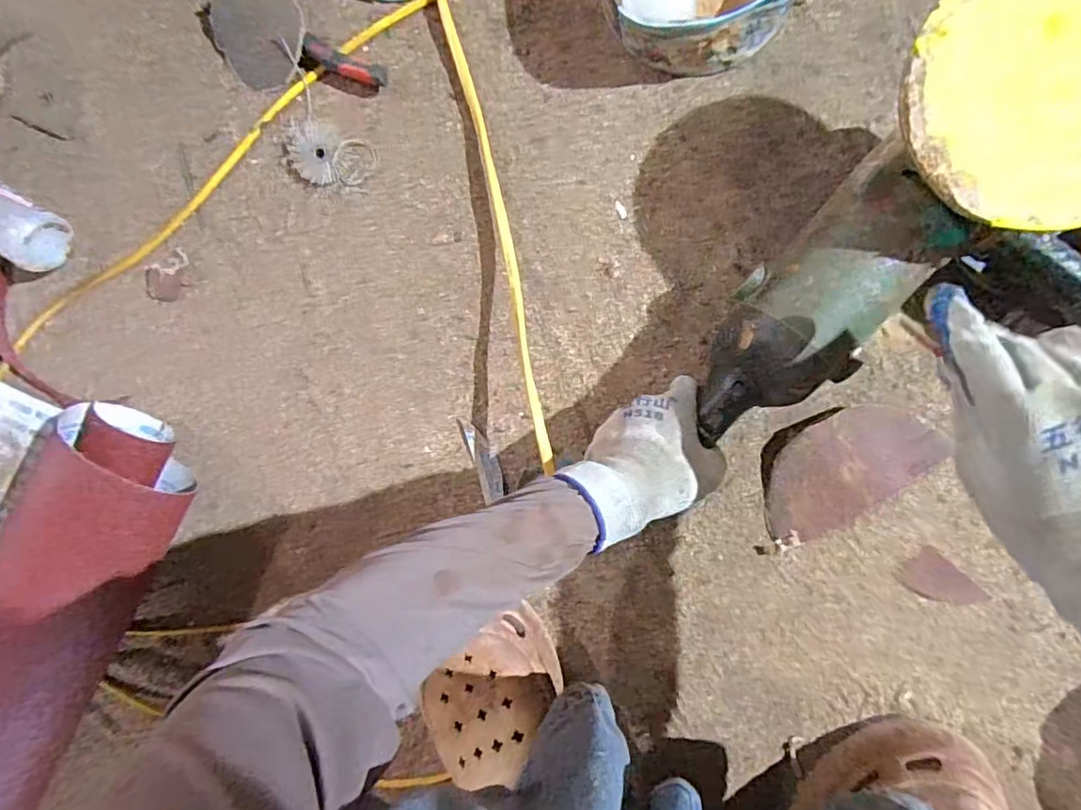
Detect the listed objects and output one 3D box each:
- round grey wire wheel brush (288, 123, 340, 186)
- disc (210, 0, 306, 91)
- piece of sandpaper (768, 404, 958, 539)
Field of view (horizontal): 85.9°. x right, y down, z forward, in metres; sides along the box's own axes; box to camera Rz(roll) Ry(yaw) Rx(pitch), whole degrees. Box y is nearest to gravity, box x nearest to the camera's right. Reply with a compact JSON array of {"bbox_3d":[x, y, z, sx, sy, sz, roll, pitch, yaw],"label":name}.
[{"bbox_3d":[-0.191,-0.212,0.488,0.050,0.007,0.044,23,98,4],"label":"round grey wire wheel brush"},{"bbox_3d":[-0.236,-0.316,0.487,0.074,0.013,0.096,-29,91,8],"label":"disc"},{"bbox_3d":[0.244,0.049,0.462,0.142,0.017,0.084,-30,91,9],"label":"piece of sandpaper"}]

